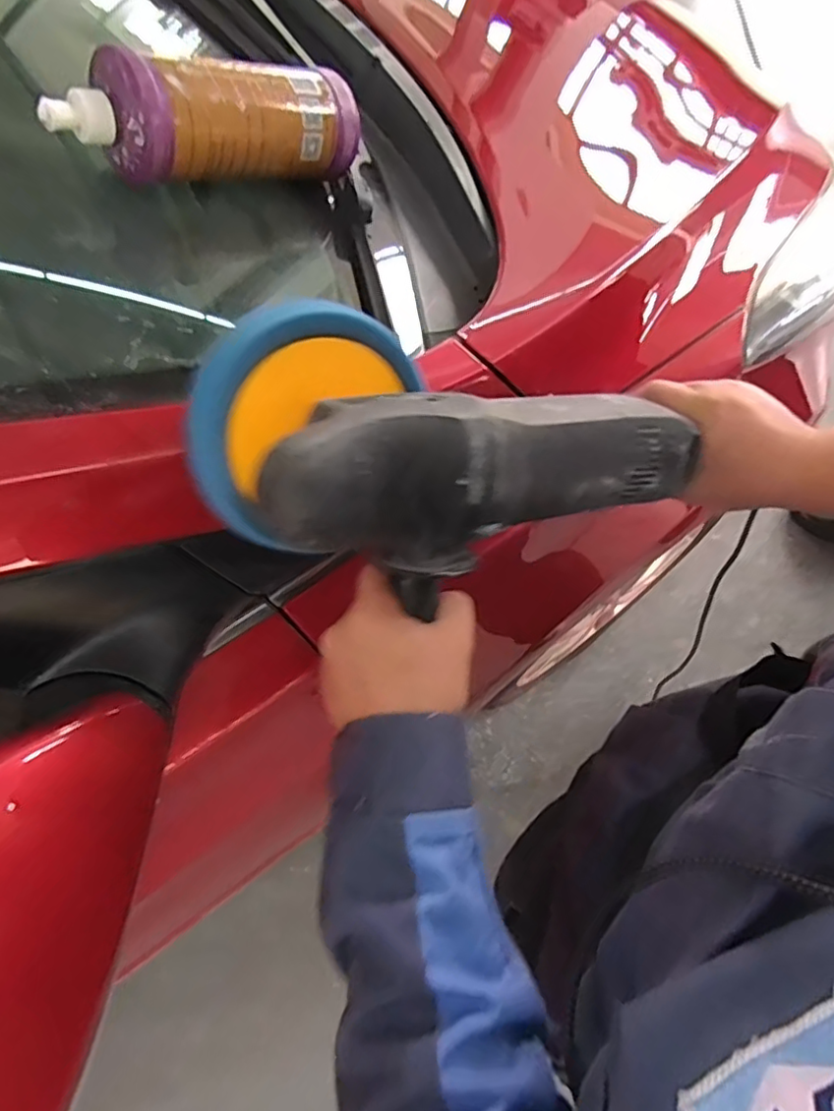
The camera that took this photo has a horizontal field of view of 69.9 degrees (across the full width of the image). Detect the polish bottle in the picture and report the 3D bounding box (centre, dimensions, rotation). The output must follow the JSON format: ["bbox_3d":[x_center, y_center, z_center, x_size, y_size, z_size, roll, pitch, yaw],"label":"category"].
[{"bbox_3d":[-0.152,-0.340,0.464,0.249,0.076,0.065,-29,66,-35],"label":"polish bottle"}]

